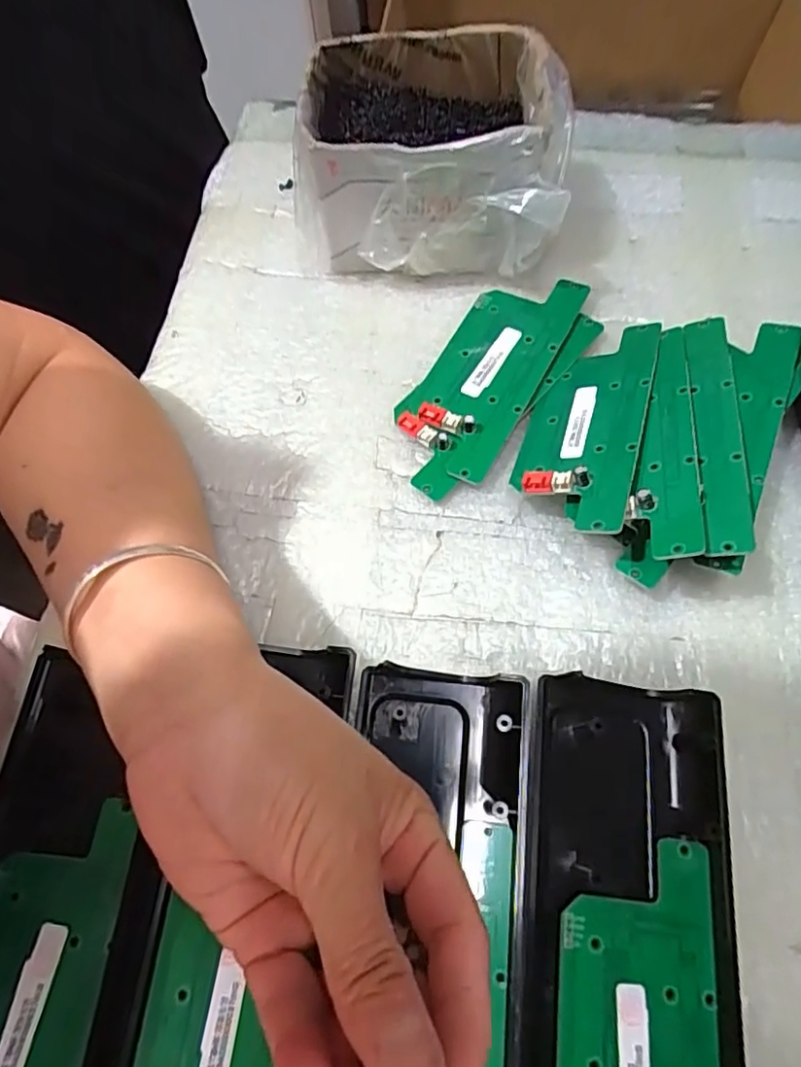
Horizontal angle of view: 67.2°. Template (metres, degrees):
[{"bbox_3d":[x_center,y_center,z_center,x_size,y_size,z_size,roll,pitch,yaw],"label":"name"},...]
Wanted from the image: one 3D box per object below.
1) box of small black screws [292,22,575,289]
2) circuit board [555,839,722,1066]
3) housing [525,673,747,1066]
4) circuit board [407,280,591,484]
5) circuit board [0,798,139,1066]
[{"bbox_3d":[0.019,-0.212,0.338,0.144,0.075,0.115,9,67,6],"label":"box of small black screws"},{"bbox_3d":[0.078,0.176,0.198,0.054,0.016,0.133,6,67,5],"label":"circuit board"},{"bbox_3d":[0.077,0.176,0.199,0.071,0.019,0.246,6,67,5],"label":"housing"},{"bbox_3d":[0.048,-0.090,0.319,0.054,0.013,0.135,27,71,13],"label":"circuit board"},{"bbox_3d":[-0.135,0.168,0.210,0.054,0.012,0.131,4,67,5],"label":"circuit board"}]

